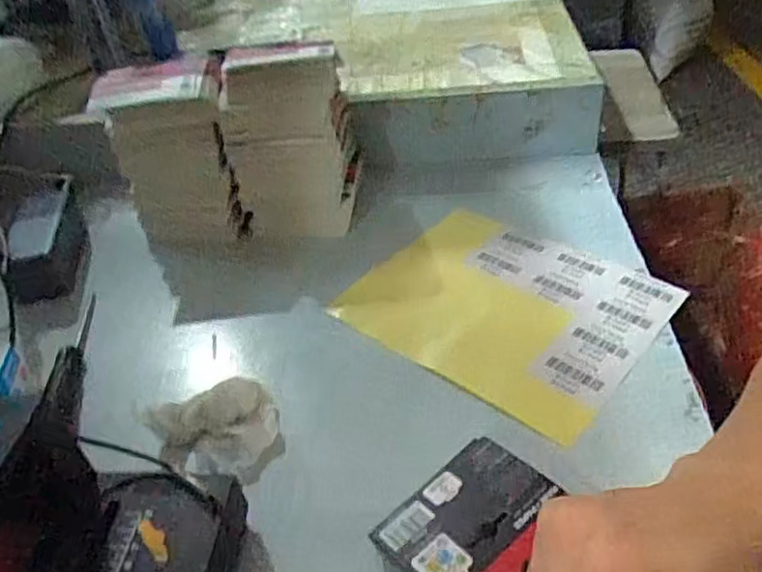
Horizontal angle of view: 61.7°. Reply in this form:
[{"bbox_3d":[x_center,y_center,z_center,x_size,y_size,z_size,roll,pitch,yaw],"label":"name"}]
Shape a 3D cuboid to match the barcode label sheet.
[{"bbox_3d":[0.101,0.015,0.545,0.235,0.009,0.188,26,49,33],"label":"barcode label sheet"}]

